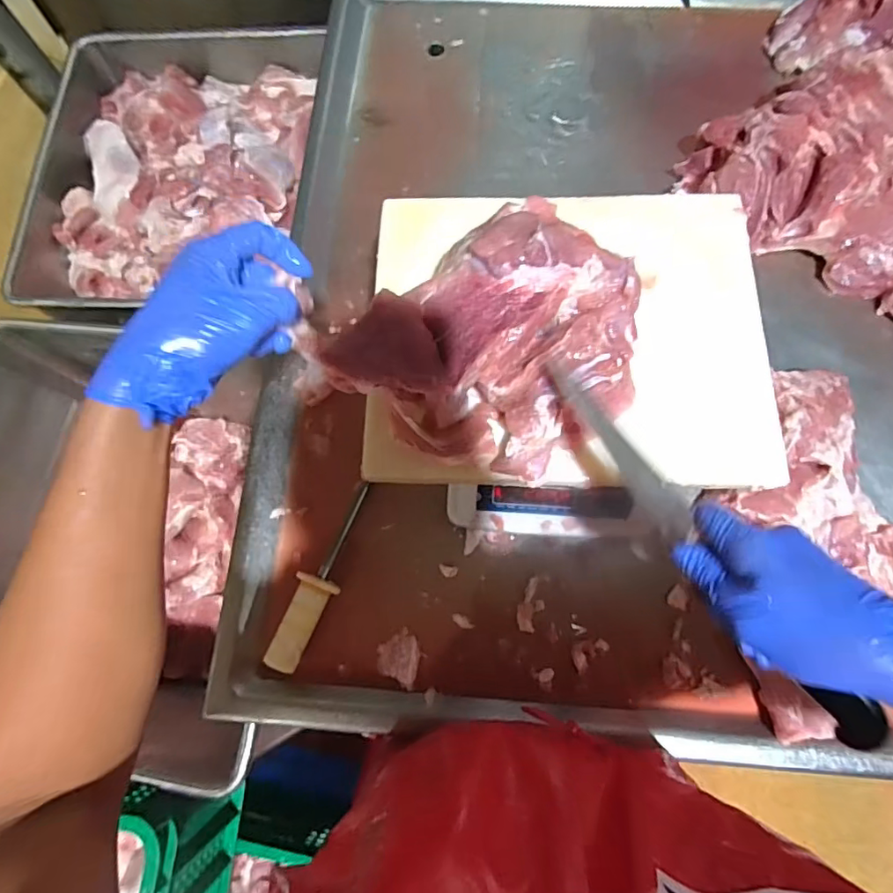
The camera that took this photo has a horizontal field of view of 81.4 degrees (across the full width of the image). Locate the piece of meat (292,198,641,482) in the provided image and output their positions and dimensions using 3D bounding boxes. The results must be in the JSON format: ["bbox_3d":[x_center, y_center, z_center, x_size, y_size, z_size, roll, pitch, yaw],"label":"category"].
[{"bbox_3d":[0.042,-0.072,0.423,0.243,0.112,0.176,-43,78,-10],"label":"piece of meat"}]

